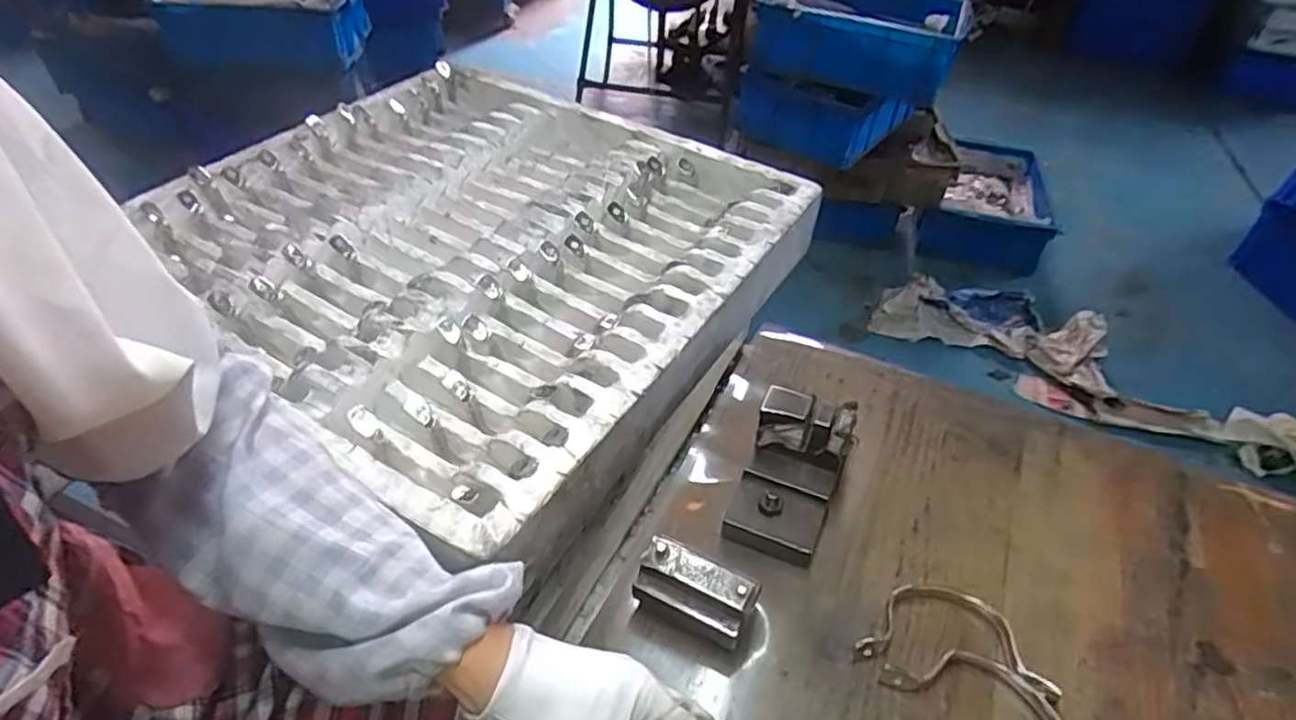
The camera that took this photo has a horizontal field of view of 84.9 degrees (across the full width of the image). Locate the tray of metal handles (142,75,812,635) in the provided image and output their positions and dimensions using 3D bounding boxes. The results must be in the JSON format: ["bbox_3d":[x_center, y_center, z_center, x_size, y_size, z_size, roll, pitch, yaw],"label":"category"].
[{"bbox_3d":[-0.166,-0.115,0.715,0.562,0.078,0.512,29,49,23],"label":"tray of metal handles"}]

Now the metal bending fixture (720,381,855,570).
[{"bbox_3d":[0.102,0.075,0.501,0.066,0.071,0.105,18,46,13],"label":"metal bending fixture"}]

